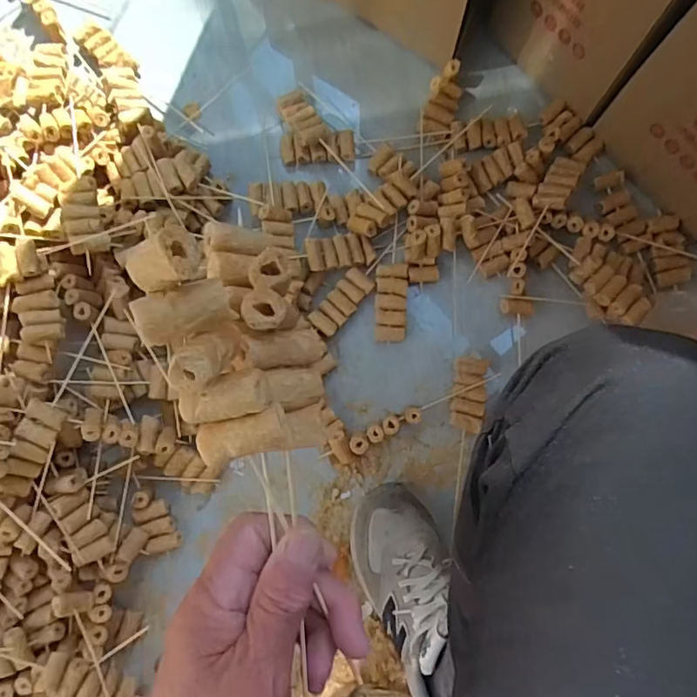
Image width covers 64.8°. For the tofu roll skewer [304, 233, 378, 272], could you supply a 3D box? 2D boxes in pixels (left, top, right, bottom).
[{"bbox_3d":[-0.009,-0.116,0.655,0.085,0.013,0.039,-9,81,-22],"label":"tofu roll skewer"}]

